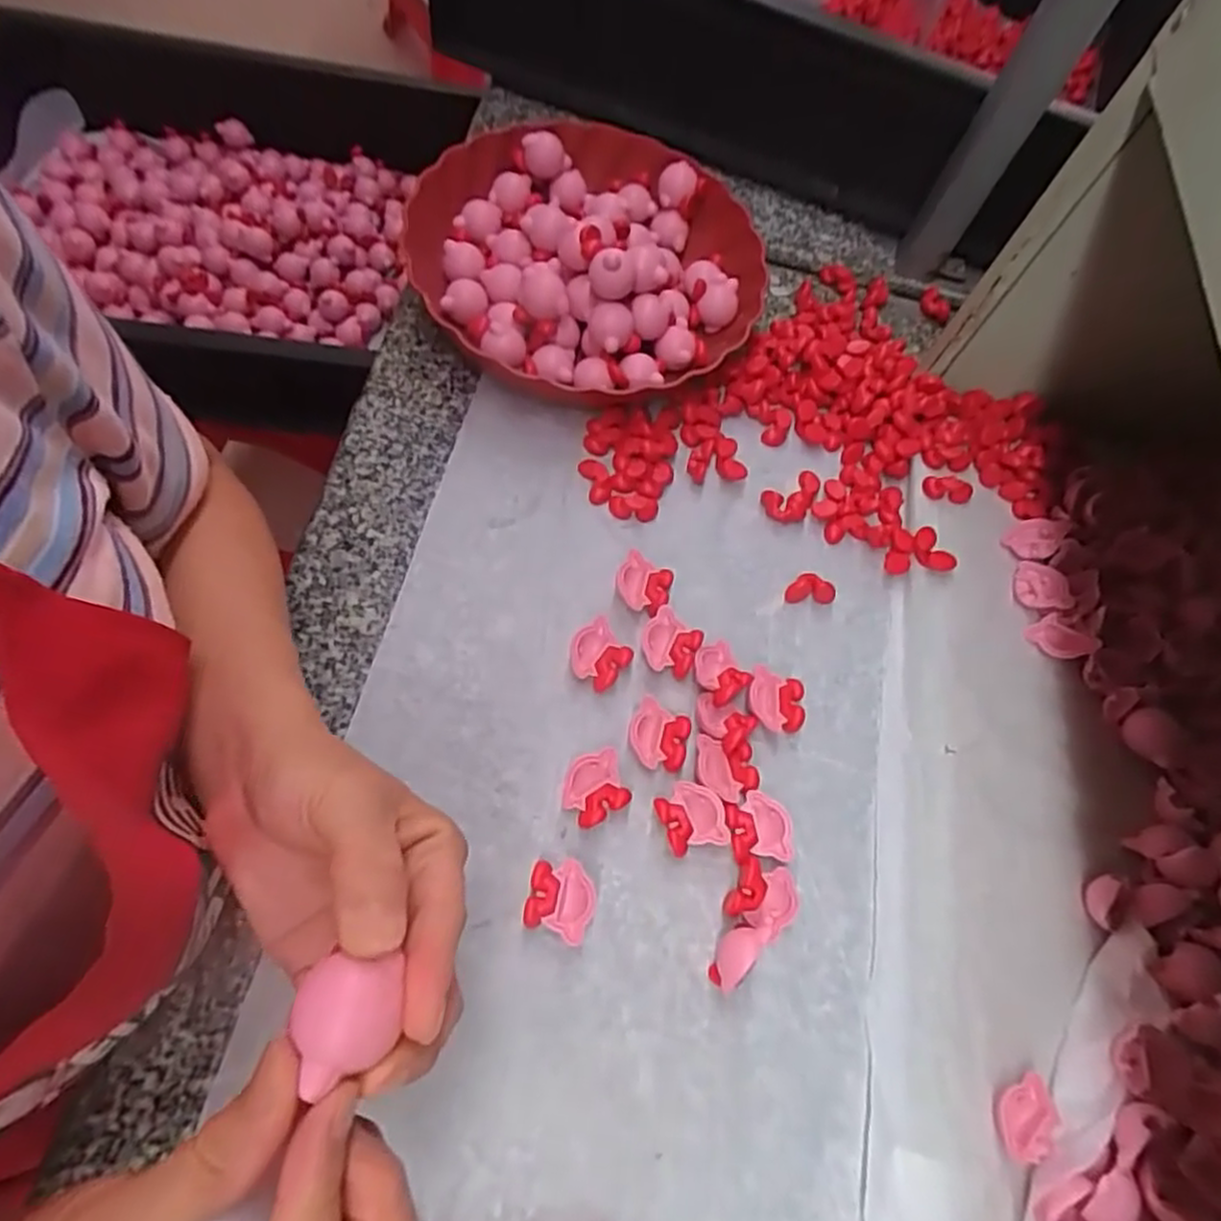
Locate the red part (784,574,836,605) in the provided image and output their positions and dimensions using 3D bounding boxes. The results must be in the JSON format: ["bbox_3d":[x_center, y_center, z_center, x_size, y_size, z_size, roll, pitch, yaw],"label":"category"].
[{"bbox_3d":[0.126,-0.013,0.455,0.031,0.013,0.015,0,67,-8],"label":"red part"}]

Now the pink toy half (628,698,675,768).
[{"bbox_3d":[0.022,0.068,0.400,0.021,0.010,0.037,15,66,-1],"label":"pink toy half"}]

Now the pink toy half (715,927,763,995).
[{"bbox_3d":[0.060,0.171,0.356,0.018,0.028,0.031,30,67,5],"label":"pink toy half"}]

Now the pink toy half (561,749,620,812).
[{"bbox_3d":[-0.012,0.090,0.384,0.036,0.015,0.022,-32,75,-19],"label":"pink toy half"}]

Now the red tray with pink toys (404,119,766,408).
[{"bbox_3d":[-0.015,-0.246,0.499,0.233,0.064,0.236,44,68,11],"label":"red tray with pink toys"}]

